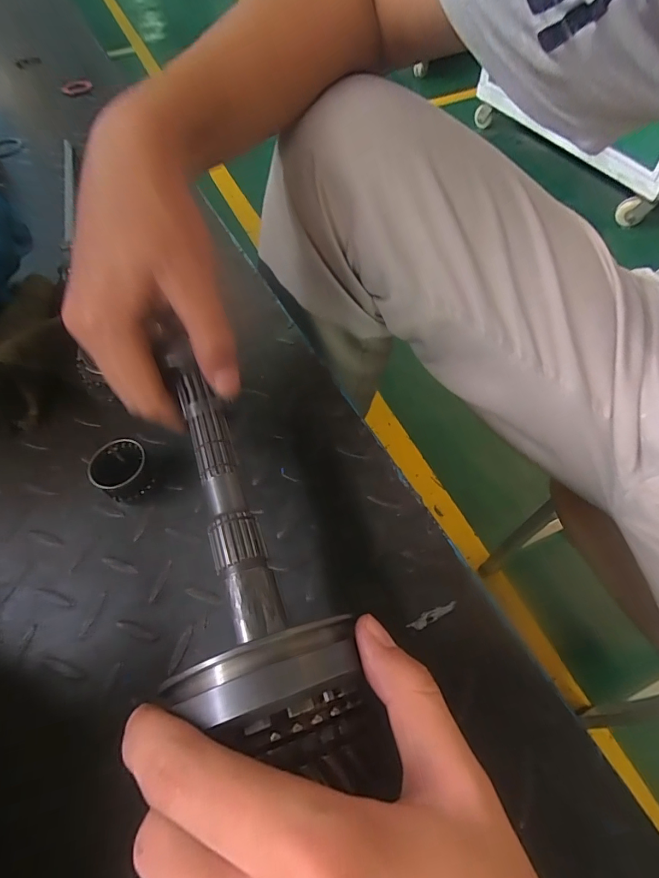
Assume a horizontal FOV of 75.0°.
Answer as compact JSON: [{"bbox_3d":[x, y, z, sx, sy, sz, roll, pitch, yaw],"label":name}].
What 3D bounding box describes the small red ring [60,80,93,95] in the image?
[{"bbox_3d":[-0.368,-0.510,0.624,0.052,0.013,0.017,7,58,10],"label":"small red ring"}]

